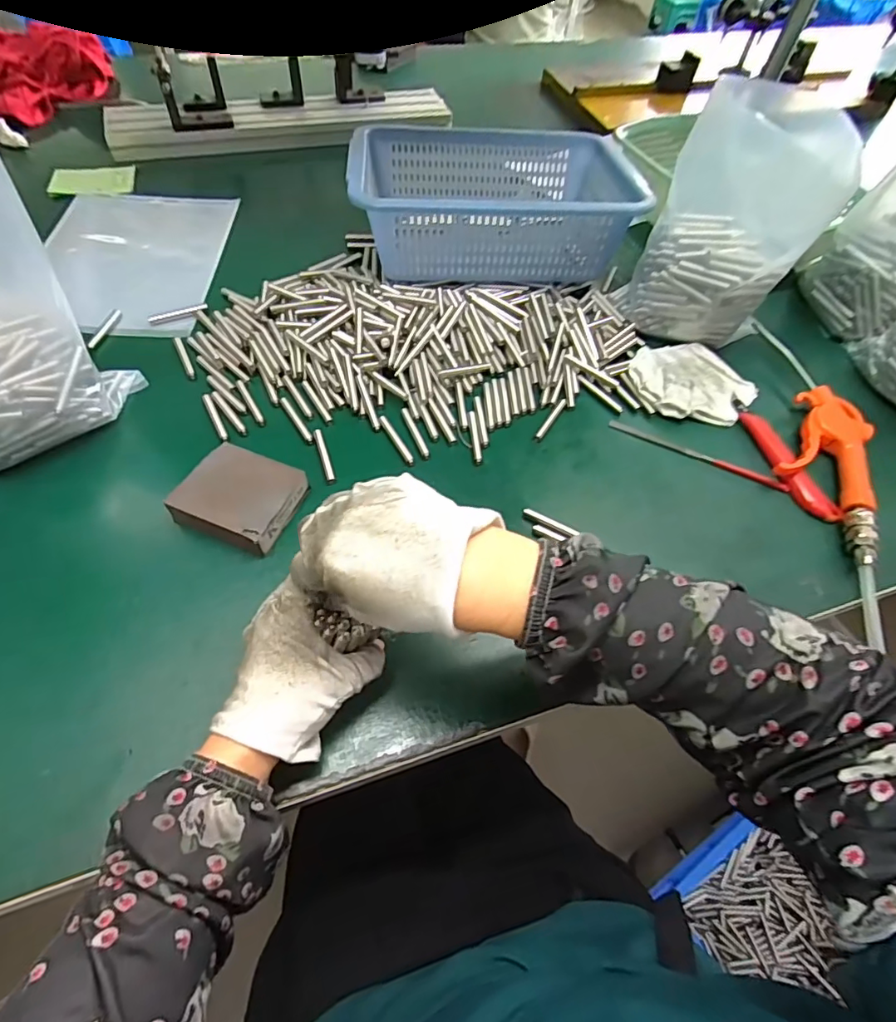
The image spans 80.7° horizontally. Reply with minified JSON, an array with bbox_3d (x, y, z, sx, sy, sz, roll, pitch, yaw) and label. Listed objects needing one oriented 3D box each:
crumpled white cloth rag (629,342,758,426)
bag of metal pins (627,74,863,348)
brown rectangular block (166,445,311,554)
[{"bbox_3d":[0.237,-0.129,0.515,0.110,0.021,0.106,-22,61,-17],"label":"crumpled white cloth rag"},{"bbox_3d":[0.267,-0.268,0.497,0.131,0.203,0.112,23,58,11],"label":"bag of metal pins"},{"bbox_3d":[-0.157,-0.009,0.406,0.085,0.024,0.071,20,57,9],"label":"brown rectangular block"}]

